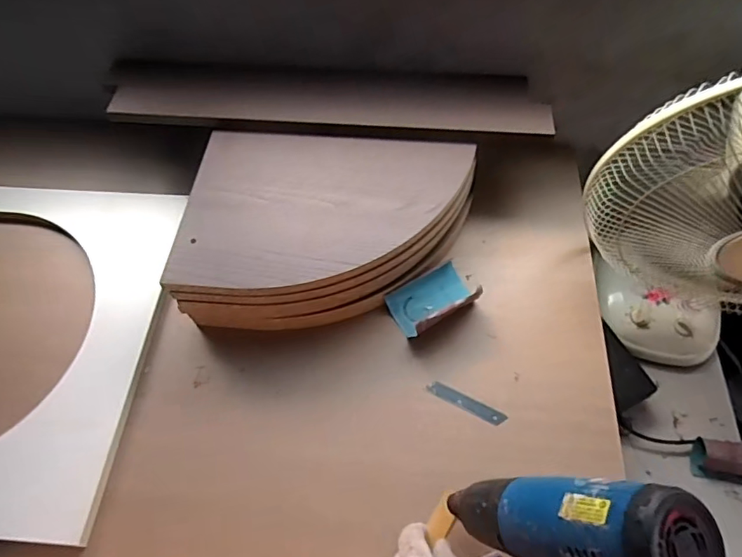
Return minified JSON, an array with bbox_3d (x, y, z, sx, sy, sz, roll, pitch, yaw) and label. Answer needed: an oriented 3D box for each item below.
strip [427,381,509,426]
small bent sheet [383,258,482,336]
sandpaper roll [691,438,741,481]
[{"bbox_3d":[0.118,0.154,0.625,0.098,0.004,0.019,25,62,15],"label":"strip"},{"bbox_3d":[0.085,0.023,0.669,0.114,0.052,0.083,-26,62,-15],"label":"small bent sheet"},{"bbox_3d":[0.545,0.274,0.753,0.115,0.037,0.051,6,59,4],"label":"sandpaper roll"}]

